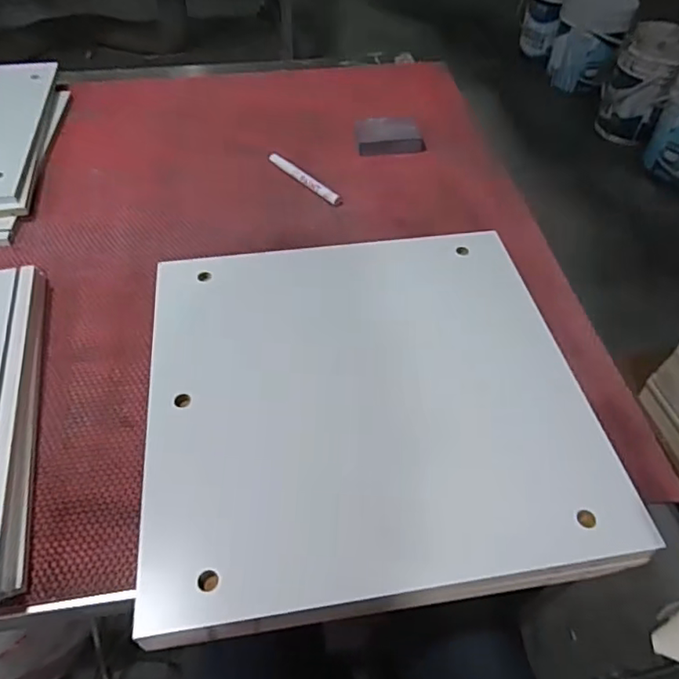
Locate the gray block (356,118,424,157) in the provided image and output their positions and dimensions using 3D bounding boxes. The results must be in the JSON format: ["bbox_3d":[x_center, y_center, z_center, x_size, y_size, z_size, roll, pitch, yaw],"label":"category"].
[{"bbox_3d":[0.079,-0.321,0.857,0.098,0.022,0.077,-2,51,-2],"label":"gray block"}]

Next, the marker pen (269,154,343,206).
[{"bbox_3d":[-0.051,-0.233,0.792,0.018,0.009,0.148,-36,60,-26],"label":"marker pen"}]

